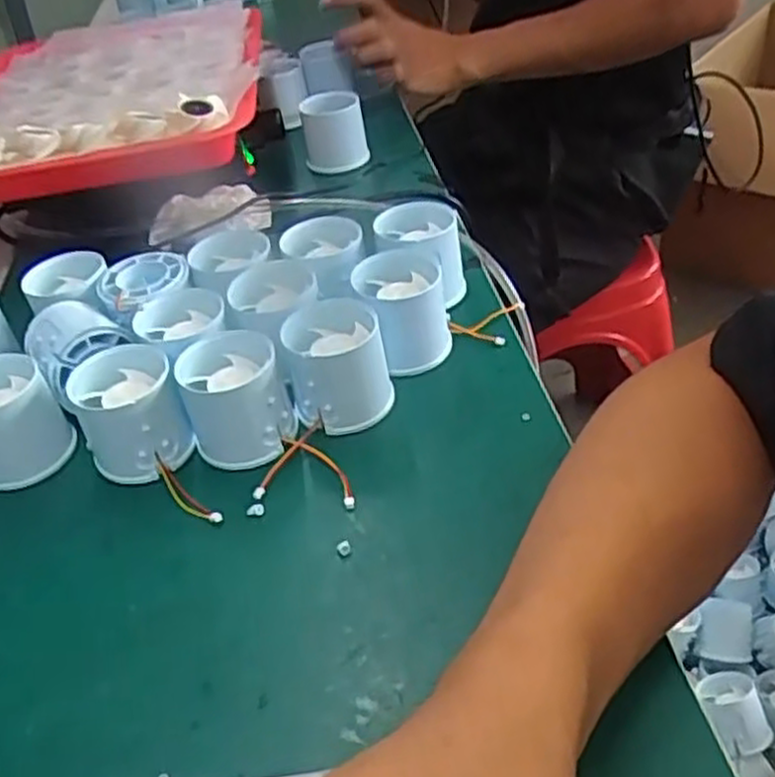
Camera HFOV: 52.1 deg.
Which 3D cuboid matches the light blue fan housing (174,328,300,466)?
[{"bbox_3d":[-0.080,0.006,0.420,0.052,0.050,0.050,-14,39,-8],"label":"light blue fan housing"}]

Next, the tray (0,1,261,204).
[{"bbox_3d":[-0.241,-0.252,0.672,0.266,0.039,0.346,-11,39,-1],"label":"tray"}]

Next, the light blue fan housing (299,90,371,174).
[{"bbox_3d":[-0.046,-0.224,0.691,0.054,0.056,0.045,-8,39,0],"label":"light blue fan housing"}]

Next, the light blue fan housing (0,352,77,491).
[{"bbox_3d":[-0.206,0.018,0.431,0.053,0.054,0.053,-27,43,-22],"label":"light blue fan housing"}]

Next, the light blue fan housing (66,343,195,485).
[{"bbox_3d":[-0.135,0.014,0.421,0.051,0.055,0.050,-19,40,-14],"label":"light blue fan housing"}]

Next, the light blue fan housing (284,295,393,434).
[{"bbox_3d":[-0.027,-0.012,0.429,0.050,0.056,0.047,-11,39,-4],"label":"light blue fan housing"}]

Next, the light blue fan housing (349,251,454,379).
[{"bbox_3d":[0.010,-0.045,0.462,0.051,0.055,0.051,-10,39,-2],"label":"light blue fan housing"}]

